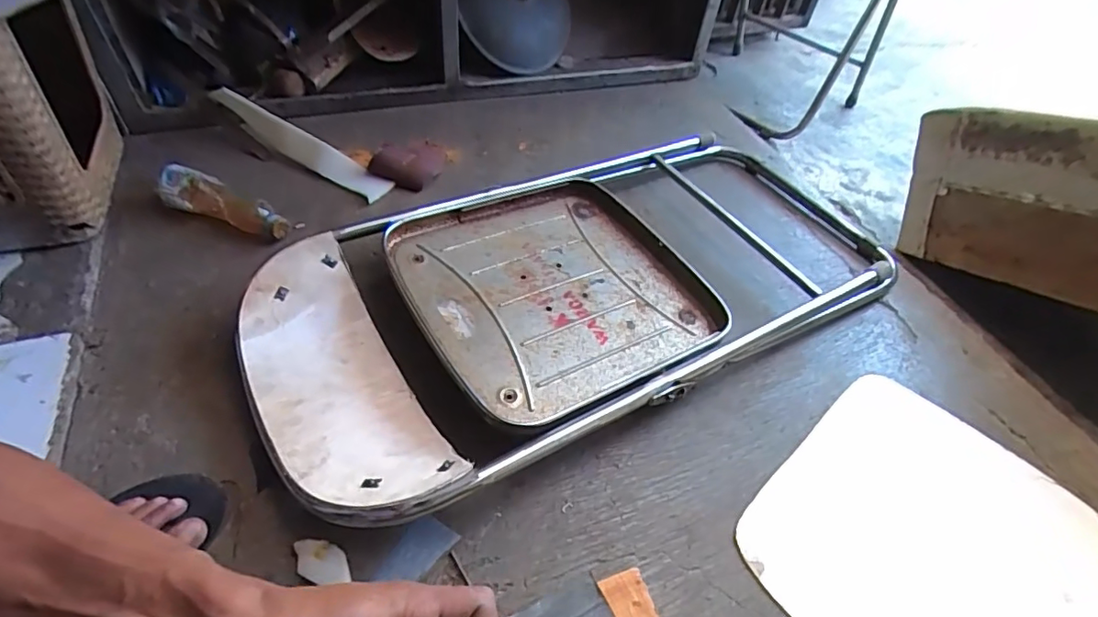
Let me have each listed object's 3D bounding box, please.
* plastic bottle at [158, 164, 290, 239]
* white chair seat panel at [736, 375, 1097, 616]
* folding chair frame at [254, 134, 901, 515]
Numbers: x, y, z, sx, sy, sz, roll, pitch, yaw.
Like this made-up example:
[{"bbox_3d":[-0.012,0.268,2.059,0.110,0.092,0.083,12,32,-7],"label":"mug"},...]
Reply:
[{"bbox_3d":[-0.490,-0.164,0.834,0.206,0.053,0.062,16,49,7],"label":"plastic bottle"},{"bbox_3d":[0.440,0.263,0.606,0.382,0.015,0.341,-31,57,-29],"label":"white chair seat panel"},{"bbox_3d":[0.082,-0.053,0.807,0.965,0.093,0.437,-23,53,-24],"label":"folding chair frame"}]

